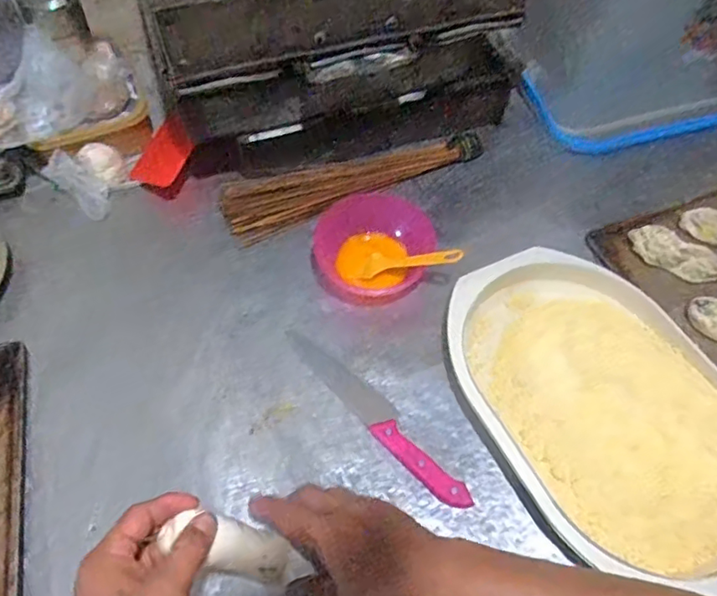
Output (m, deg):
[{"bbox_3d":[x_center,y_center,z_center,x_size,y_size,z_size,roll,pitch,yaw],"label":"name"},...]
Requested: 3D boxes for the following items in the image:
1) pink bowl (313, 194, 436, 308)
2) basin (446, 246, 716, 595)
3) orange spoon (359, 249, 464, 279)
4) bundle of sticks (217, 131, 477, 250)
[{"bbox_3d":[0.015,-0.061,0.693,0.136,0.067,0.123,17,59,10],"label":"pink bowl"},{"bbox_3d":[0.249,0.114,0.589,0.243,0.048,0.369,-25,61,-16],"label":"basin"},{"bbox_3d":[0.063,-0.042,0.663,0.124,0.013,0.035,-5,51,35],"label":"orange spoon"},{"bbox_3d":[-0.003,-0.161,0.789,0.367,0.049,0.083,-20,60,-13],"label":"bundle of sticks"}]

